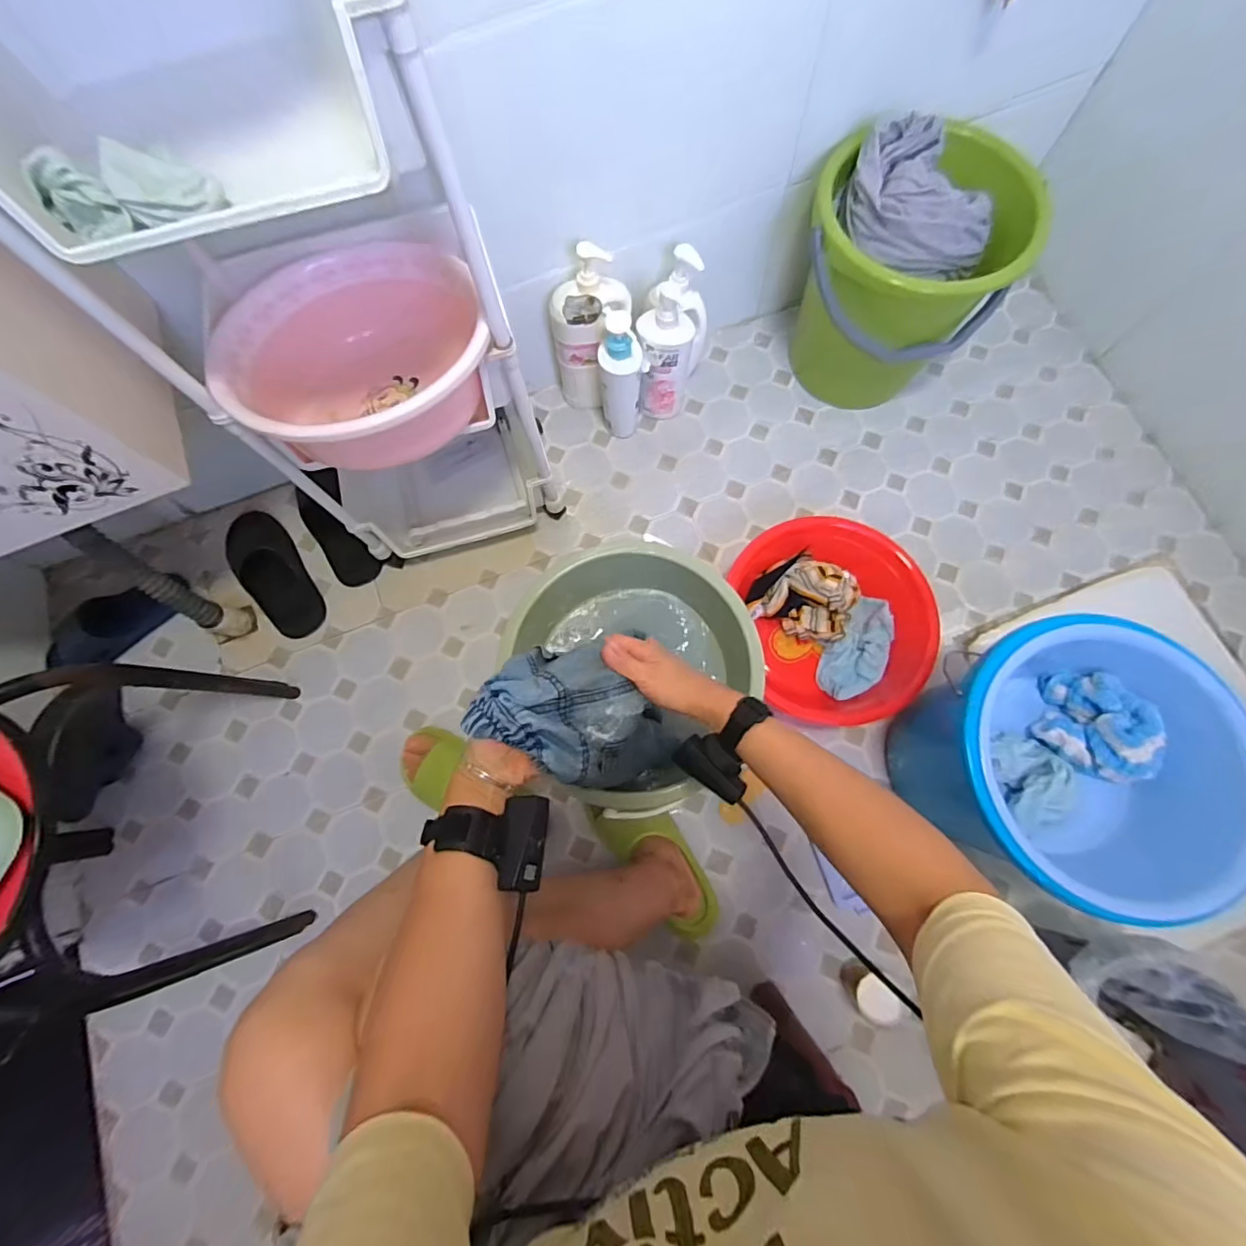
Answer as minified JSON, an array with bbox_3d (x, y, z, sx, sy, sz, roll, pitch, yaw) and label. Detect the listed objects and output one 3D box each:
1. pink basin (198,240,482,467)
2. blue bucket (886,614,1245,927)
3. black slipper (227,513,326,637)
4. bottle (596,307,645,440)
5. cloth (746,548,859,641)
[{"bbox_3d":[-0.321,-0.320,0.631,0.265,0.128,0.309,-31,76,-6],"label":"pink basin"},{"bbox_3d":[0.555,0.189,0.722,0.317,0.286,0.301,-1,75,2],"label":"blue bucket"},{"bbox_3d":[-0.624,-0.088,0.953,0.096,0.059,0.246,-29,76,-6],"label":"black slipper"},{"bbox_3d":[-0.004,-0.415,0.925,0.069,0.253,0.055,0,75,1],"label":"bottle"},{"bbox_3d":[0.307,-0.046,0.903,0.165,0.038,0.130,23,103,6],"label":"cloth"}]

